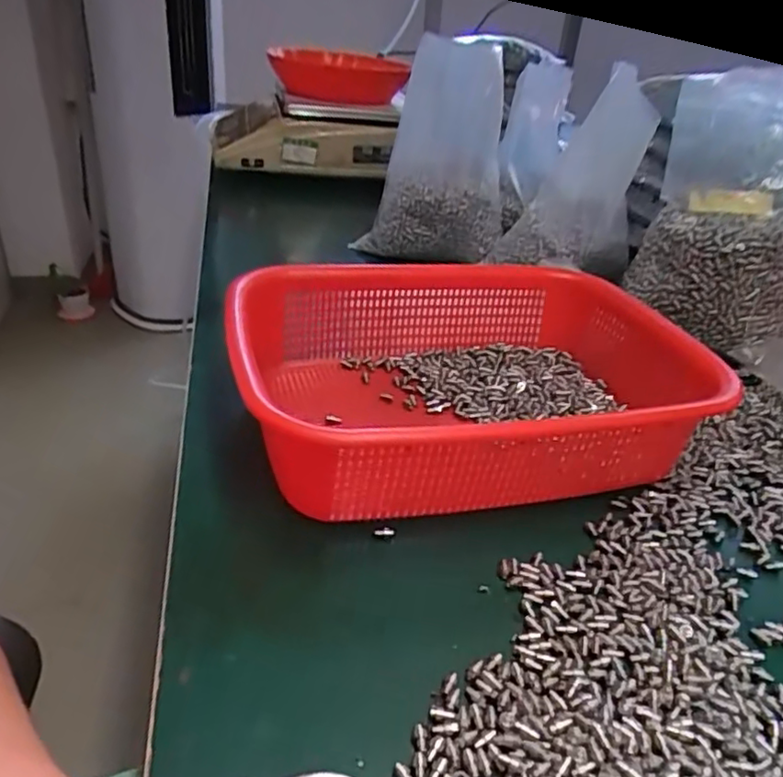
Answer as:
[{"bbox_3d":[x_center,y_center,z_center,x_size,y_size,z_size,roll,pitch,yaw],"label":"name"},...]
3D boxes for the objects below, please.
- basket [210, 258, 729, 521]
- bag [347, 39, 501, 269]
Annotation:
[{"bbox_3d":[0.052,-0.009,0.411,0.289,0.071,0.214,-5,33,-17],"label":"basket"},{"bbox_3d":[0.044,-0.240,0.668,0.146,0.222,0.065,12,32,10],"label":"bag"}]

